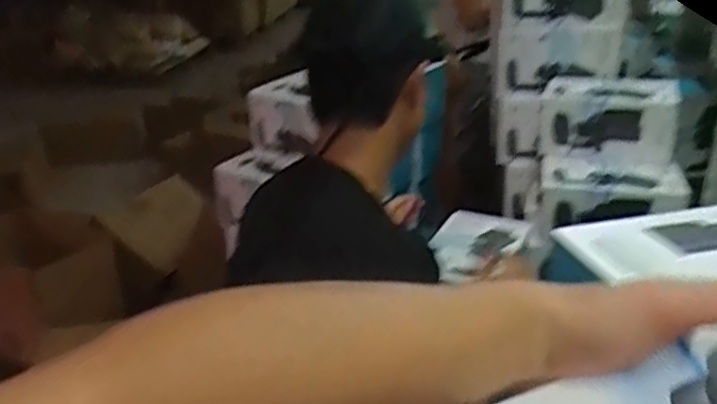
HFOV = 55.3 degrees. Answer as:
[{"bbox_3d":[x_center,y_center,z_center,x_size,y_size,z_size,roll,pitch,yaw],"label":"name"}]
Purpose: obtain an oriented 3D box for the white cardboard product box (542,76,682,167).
[{"bbox_3d":[0.486,-0.163,1.331,0.238,0.115,0.177,7,27,21],"label":"white cardboard product box"}]

